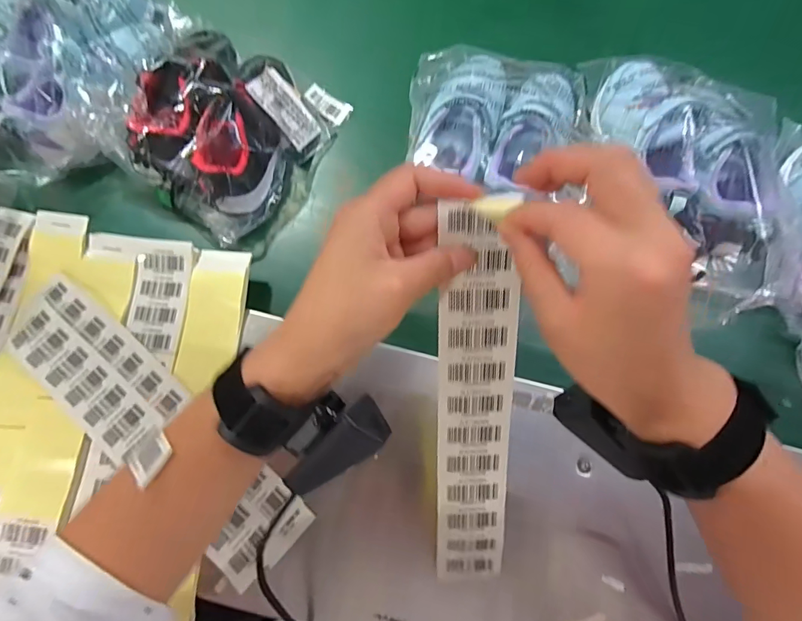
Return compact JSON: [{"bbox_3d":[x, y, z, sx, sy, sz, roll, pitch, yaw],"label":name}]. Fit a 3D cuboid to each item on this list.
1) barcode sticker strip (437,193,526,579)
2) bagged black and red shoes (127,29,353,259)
[{"bbox_3d":[0.053,0.075,0.301,0.049,0.007,0.296,-2,110,0],"label":"barcode sticker strip"},{"bbox_3d":[-0.180,-0.186,0.456,0.163,0.095,0.209,24,79,6],"label":"bagged black and red shoes"}]

